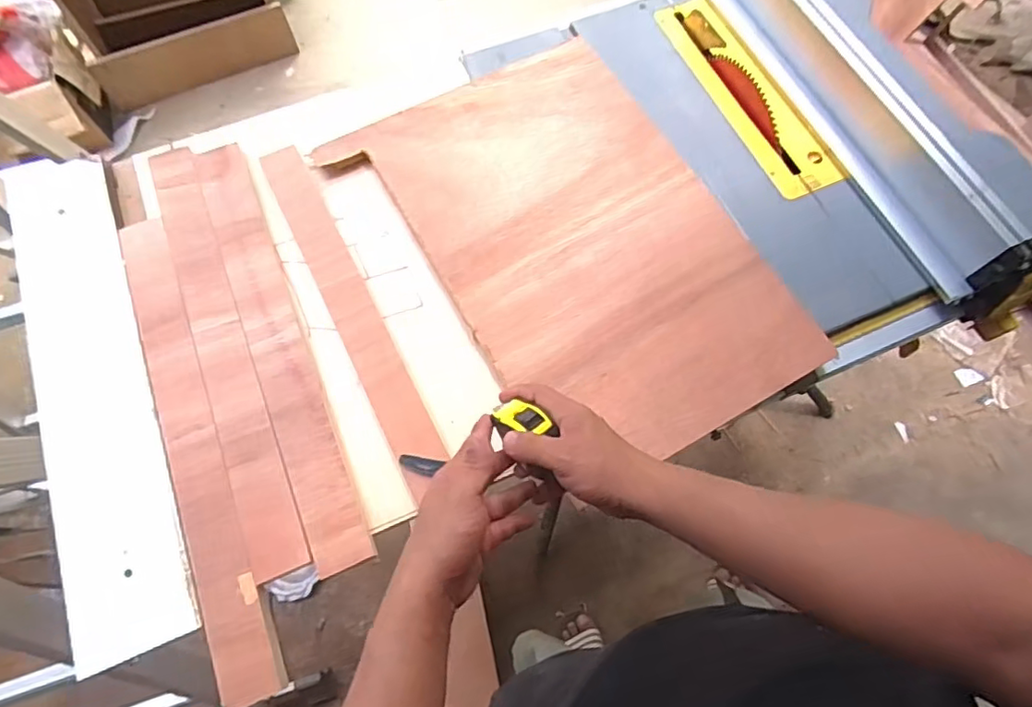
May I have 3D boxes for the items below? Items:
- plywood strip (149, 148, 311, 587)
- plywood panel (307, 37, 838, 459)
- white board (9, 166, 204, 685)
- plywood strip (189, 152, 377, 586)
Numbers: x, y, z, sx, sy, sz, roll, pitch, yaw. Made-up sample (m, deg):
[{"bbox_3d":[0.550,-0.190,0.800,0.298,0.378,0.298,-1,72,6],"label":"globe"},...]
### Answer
[{"bbox_3d":[-0.325,-0.022,0.638,0.052,0.006,0.529,-22,70,-8],"label":"plywood strip"},{"bbox_3d":[0.070,-0.139,0.677,0.324,0.020,0.527,-28,71,-11],"label":"plywood panel"},{"bbox_3d":[-0.455,0.017,0.623,0.109,0.011,0.583,-22,70,-8],"label":"white board"},{"bbox_3d":[-0.266,-0.023,0.643,0.059,0.008,0.528,-20,70,-12],"label":"plywood strip"}]

